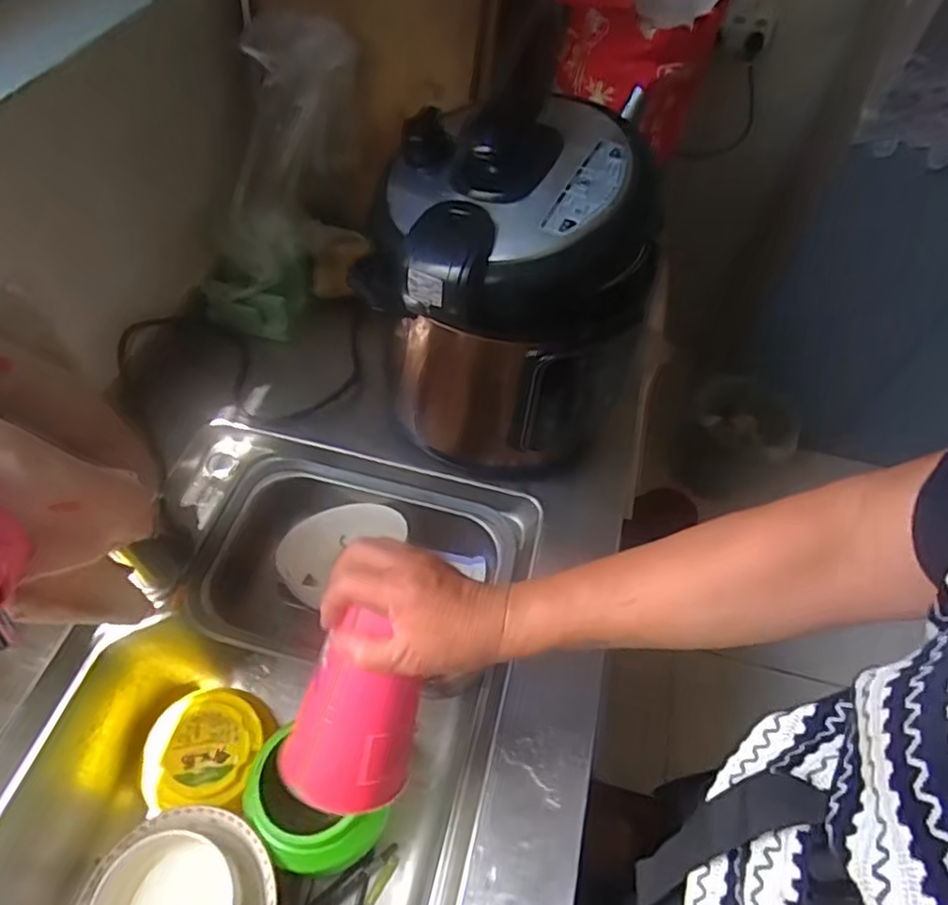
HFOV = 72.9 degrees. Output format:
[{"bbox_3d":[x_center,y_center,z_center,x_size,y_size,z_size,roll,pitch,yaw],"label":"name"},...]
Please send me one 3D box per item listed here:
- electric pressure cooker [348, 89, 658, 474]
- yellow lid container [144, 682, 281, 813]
[{"bbox_3d":[0.036,-0.152,0.671,0.260,0.330,0.230,8,54,1],"label":"electric pressure cooker"},{"bbox_3d":[-0.298,0.330,0.722,0.121,0.060,0.134,11,55,3],"label":"yellow lid container"}]

